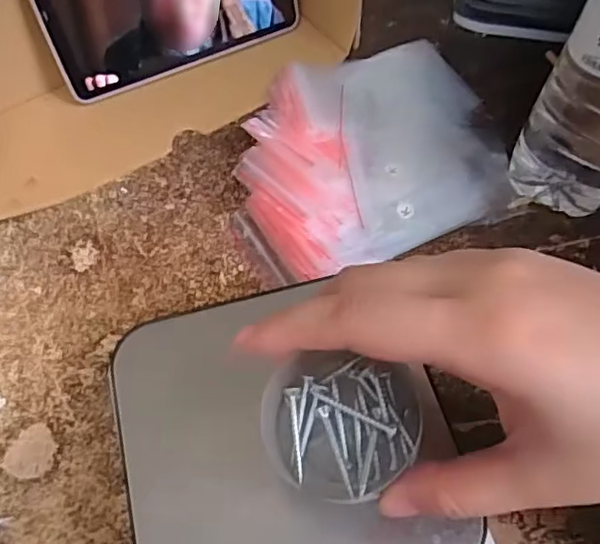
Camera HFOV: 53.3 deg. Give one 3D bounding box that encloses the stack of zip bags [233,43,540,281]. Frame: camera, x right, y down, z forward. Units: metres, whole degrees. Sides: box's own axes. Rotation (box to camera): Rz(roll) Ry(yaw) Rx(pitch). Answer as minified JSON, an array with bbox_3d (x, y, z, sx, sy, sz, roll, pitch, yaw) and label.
[{"bbox_3d":[0.040,-0.080,0.364,0.182,0.029,0.149,-22,64,-11],"label":"stack of zip bags"}]

